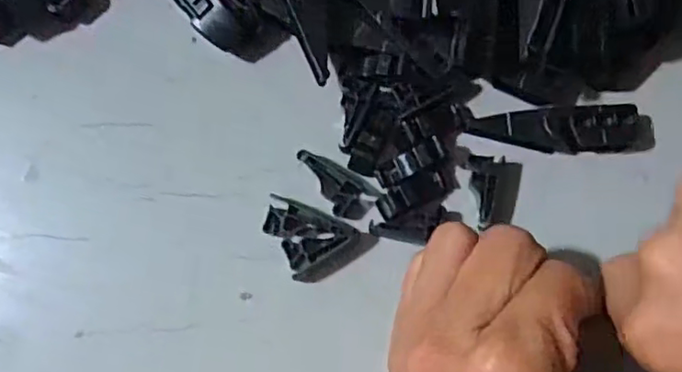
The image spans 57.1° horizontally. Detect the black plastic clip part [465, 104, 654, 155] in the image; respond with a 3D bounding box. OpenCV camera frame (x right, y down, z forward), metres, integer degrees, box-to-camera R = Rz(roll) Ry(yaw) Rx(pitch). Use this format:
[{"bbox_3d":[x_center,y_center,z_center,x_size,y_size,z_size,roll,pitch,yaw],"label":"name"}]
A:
[{"bbox_3d":[0.088,-0.022,0.248,0.072,0.012,0.018,1,78,1],"label":"black plastic clip part"}]

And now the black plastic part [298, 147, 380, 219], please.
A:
[{"bbox_3d":[-0.003,-0.001,0.248,0.034,0.008,0.017,38,81,8],"label":"black plastic part"}]

